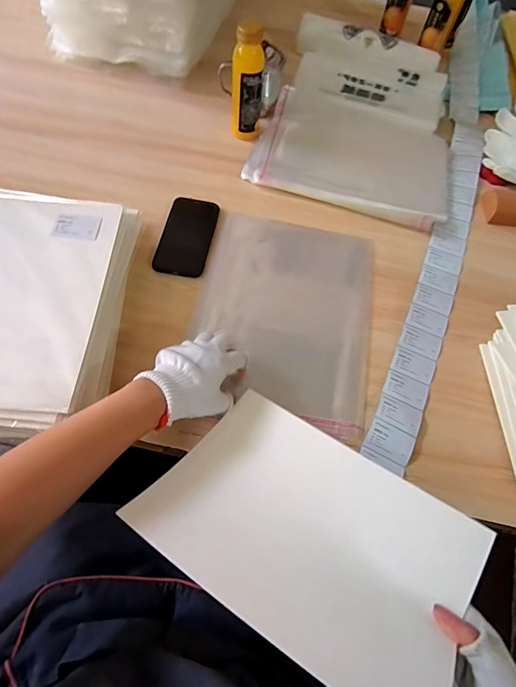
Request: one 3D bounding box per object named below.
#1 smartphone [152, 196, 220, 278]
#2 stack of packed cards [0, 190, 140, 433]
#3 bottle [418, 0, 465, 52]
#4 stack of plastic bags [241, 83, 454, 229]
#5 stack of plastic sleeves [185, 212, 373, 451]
[{"bbox_3d":[-0.112,-0.172,0.642,0.077,0.005,0.147,13,68,-4],"label":"smartphone"},{"bbox_3d":[-0.308,-0.053,0.500,0.254,0.083,0.338,6,64,-2],"label":"stack of packed cards"},{"bbox_3d":[0.384,-0.684,0.827,0.057,0.148,0.058,25,67,6],"label":"bottle"},{"bbox_3d":[0.179,-0.346,0.735,0.346,0.026,0.253,19,68,3],"label":"stack of plastic bags"},{"bbox_3d":[0.040,-0.045,0.582,0.248,0.014,0.319,12,67,-1],"label":"stack of plastic sleeves"}]

